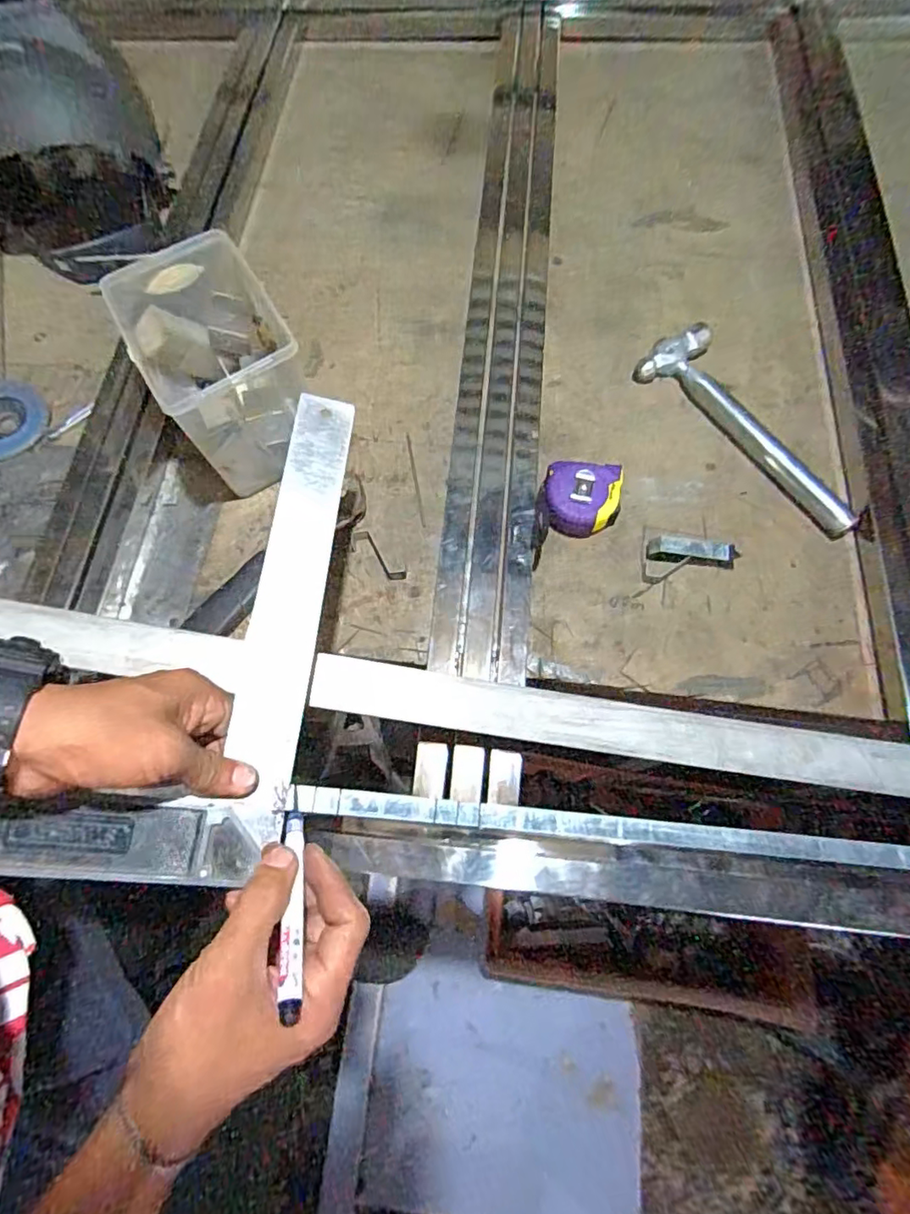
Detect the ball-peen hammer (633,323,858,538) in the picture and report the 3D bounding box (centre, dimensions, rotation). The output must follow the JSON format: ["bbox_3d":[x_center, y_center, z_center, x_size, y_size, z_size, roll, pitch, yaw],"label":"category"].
[{"bbox_3d":[0.306,-0.185,0.578,0.077,0.029,0.260,-37,72,-11],"label":"ball-peen hammer"}]

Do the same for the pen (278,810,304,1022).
[{"bbox_3d":[-0.087,0.156,0.307,0.011,0.009,0.107,-15,38,-3],"label":"pen"}]

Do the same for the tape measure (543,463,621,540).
[{"bbox_3d":[0.124,-0.105,0.561,0.072,0.036,0.066,5,69,5],"label":"tape measure"}]

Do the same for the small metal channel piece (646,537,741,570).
[{"bbox_3d":[0.224,-0.051,0.541,0.079,0.021,0.019,9,70,6],"label":"small metal channel piece"}]

